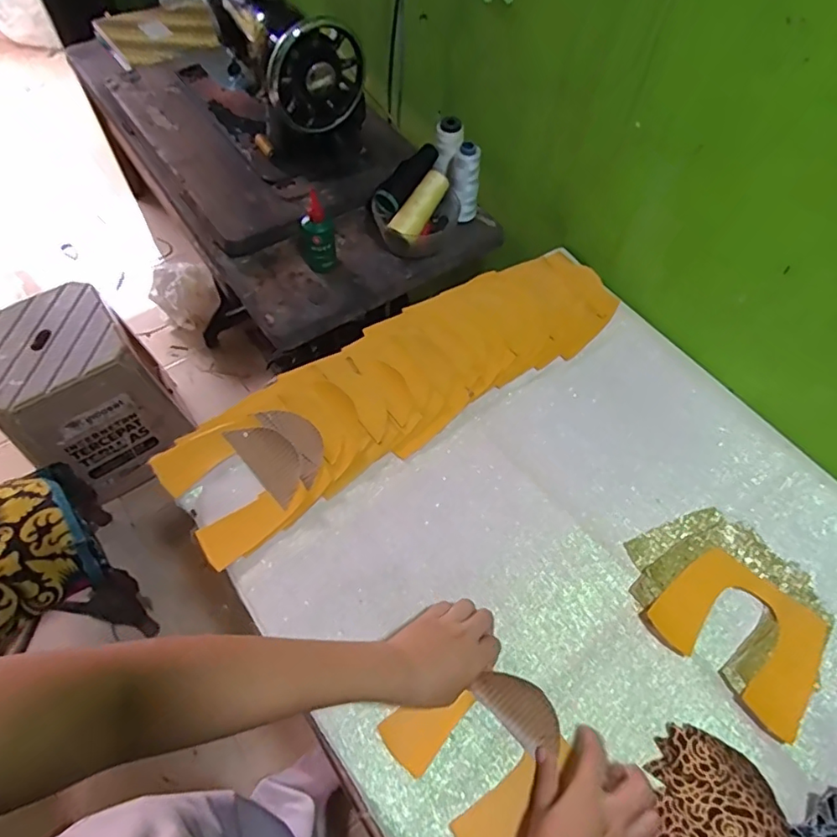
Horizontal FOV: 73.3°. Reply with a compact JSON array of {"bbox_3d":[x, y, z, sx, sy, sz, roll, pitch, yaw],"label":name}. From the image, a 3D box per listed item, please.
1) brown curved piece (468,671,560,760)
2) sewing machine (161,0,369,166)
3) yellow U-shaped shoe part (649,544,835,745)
[{"bbox_3d":[0.092,0.259,0.502,0.083,0.005,0.044,43,85,14],"label":"brown curved piece"},{"bbox_3d":[-0.229,-0.553,0.844,0.157,0.181,0.366,-30,64,-19],"label":"sewing machine"},{"bbox_3d":[0.309,0.201,0.536,0.117,0.011,0.143,-39,68,-23],"label":"yellow U-shaped shoe part"}]

